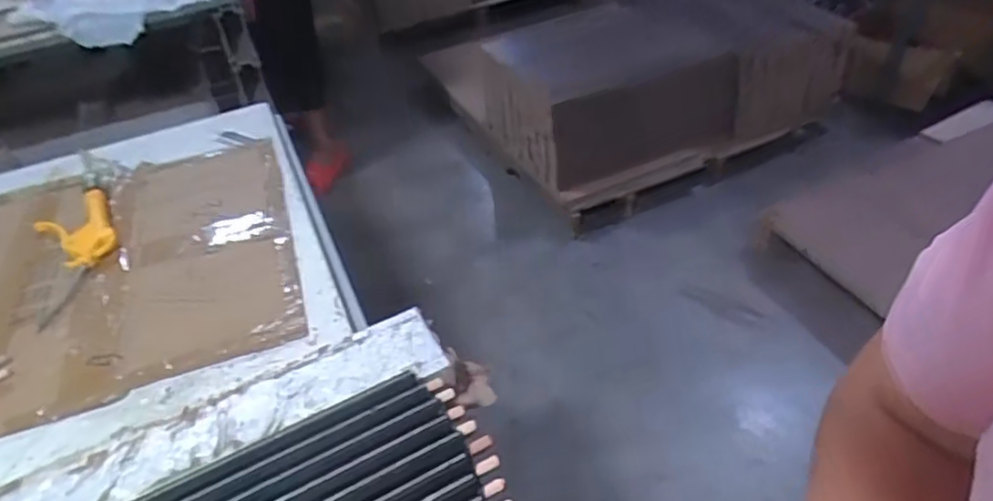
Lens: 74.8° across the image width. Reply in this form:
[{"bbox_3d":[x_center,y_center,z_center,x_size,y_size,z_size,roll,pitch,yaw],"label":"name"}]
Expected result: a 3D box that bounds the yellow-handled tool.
[{"bbox_3d":[-0.490,-0.005,0.754,0.084,0.021,0.203,-22,45,-19],"label":"yellow-handled tool"}]

